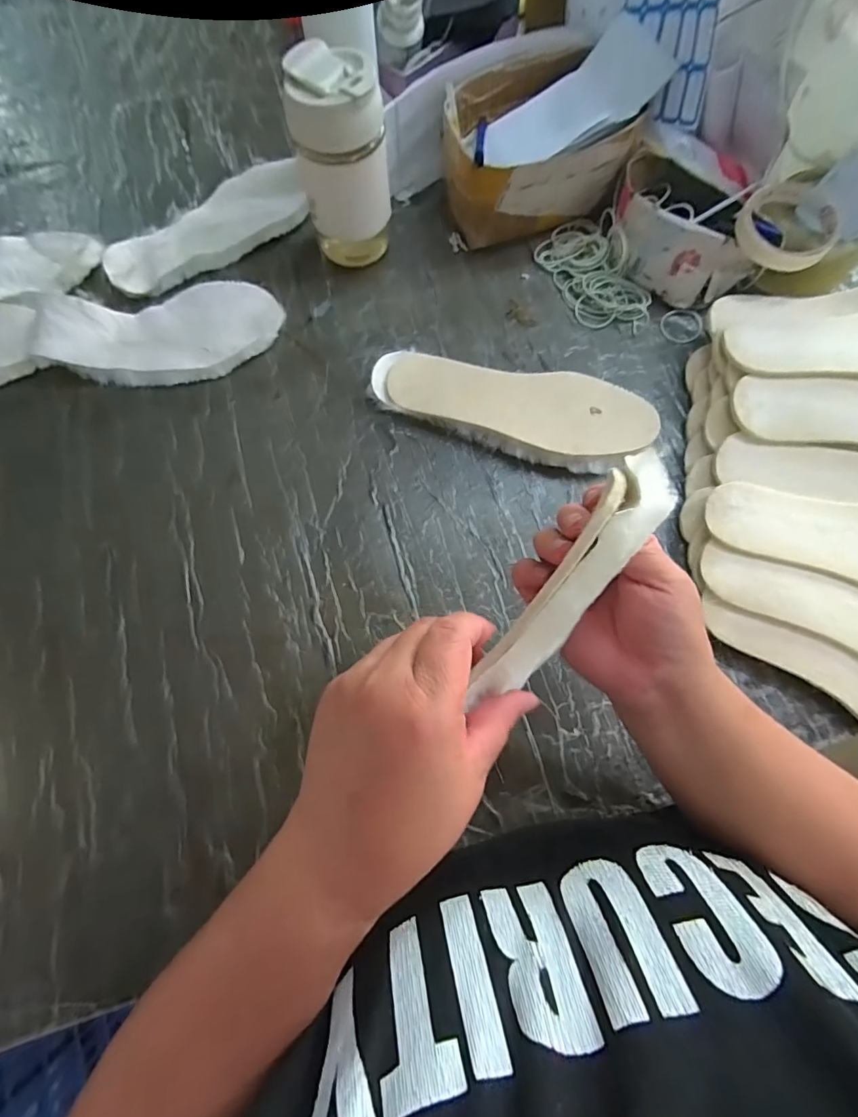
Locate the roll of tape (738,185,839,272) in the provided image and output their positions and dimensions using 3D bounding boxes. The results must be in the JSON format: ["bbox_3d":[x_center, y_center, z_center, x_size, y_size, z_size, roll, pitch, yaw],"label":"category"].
[{"bbox_3d":[0.335,-0.312,0.451,0.085,0.025,0.085,36,77,11],"label":"roll of tape"}]

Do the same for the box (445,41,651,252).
[{"bbox_3d":[0.103,-0.429,0.512,0.175,0.096,0.142,-15,73,-4],"label":"box"}]

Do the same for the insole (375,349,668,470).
[{"bbox_3d":[0.078,-0.143,0.460,0.260,0.033,0.091,16,74,5],"label":"insole"}]

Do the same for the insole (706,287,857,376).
[{"bbox_3d":[0.394,-0.202,0.433,0.255,0.011,0.108,9,73,3],"label":"insole"}]

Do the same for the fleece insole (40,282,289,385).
[{"bbox_3d":[-0.261,-0.225,0.478,0.220,0.040,0.100,-17,74,-5],"label":"fleece insole"}]

